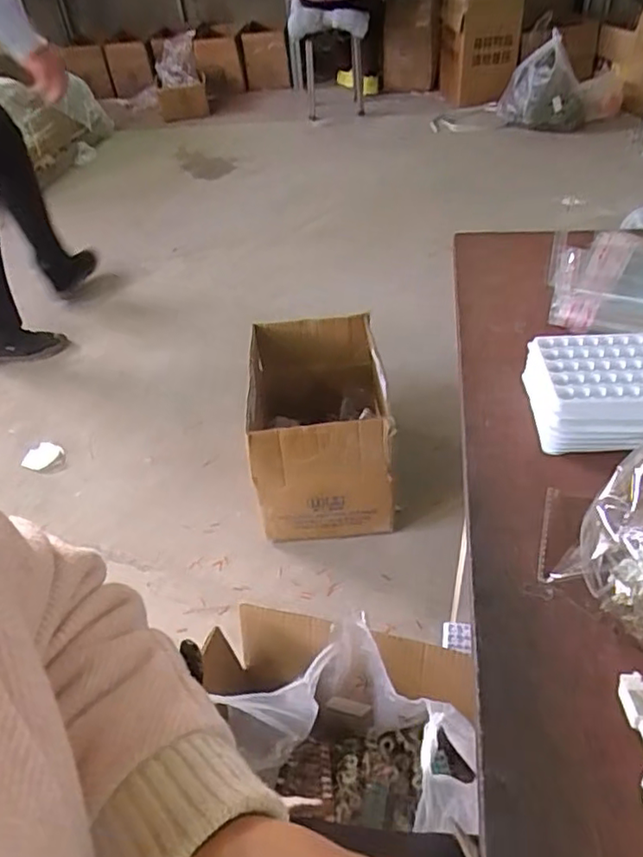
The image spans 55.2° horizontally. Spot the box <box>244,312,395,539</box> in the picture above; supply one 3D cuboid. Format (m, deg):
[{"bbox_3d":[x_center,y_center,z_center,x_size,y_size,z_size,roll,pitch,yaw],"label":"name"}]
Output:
[{"bbox_3d":[-0.008,-0.013,1.348,0.278,0.312,0.441,-8,43,-1],"label":"box"}]

